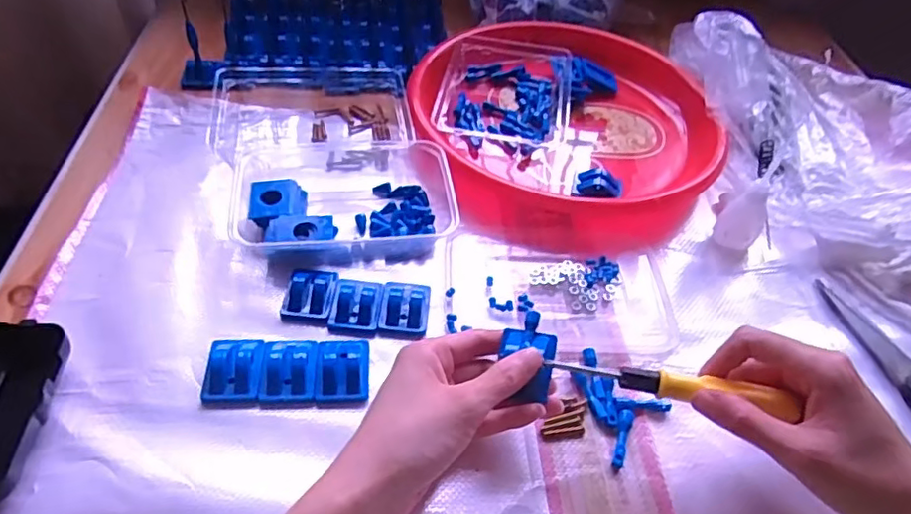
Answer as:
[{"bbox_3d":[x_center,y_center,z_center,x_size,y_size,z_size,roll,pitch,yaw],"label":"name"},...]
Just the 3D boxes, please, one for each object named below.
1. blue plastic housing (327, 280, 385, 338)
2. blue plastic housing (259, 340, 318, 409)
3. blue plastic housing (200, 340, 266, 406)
[{"bbox_3d":[-0.070,0.035,0.423,0.034,0.011,0.039,6,47,-1],"label":"blue plastic housing"},{"bbox_3d":[-0.106,0.072,0.383,0.034,0.011,0.046,-1,48,-8],"label":"blue plastic housing"},{"bbox_3d":[-0.140,0.072,0.381,0.035,0.011,0.045,-1,48,-8],"label":"blue plastic housing"}]

